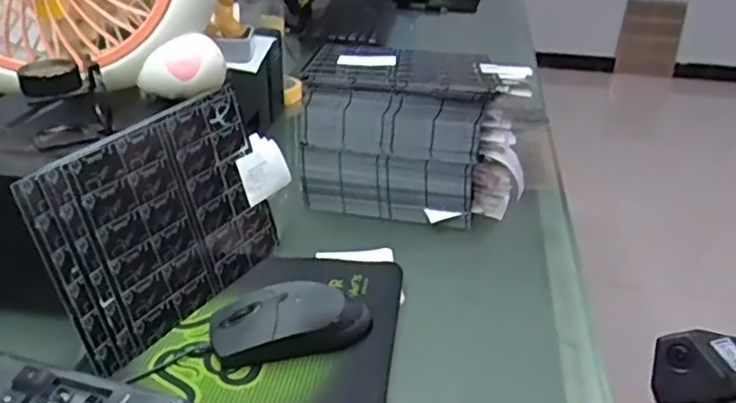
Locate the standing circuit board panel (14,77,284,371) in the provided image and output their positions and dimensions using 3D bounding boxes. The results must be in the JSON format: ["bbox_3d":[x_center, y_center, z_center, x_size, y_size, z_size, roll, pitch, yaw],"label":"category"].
[{"bbox_3d":[-0.144,0.012,0.467,0.006,0.143,0.196,1,26,31],"label":"standing circuit board panel"}]

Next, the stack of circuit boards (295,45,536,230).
[{"bbox_3d":[0.048,-0.074,0.634,0.210,0.140,0.114,4,28,6],"label":"stack of circuit boards"}]

